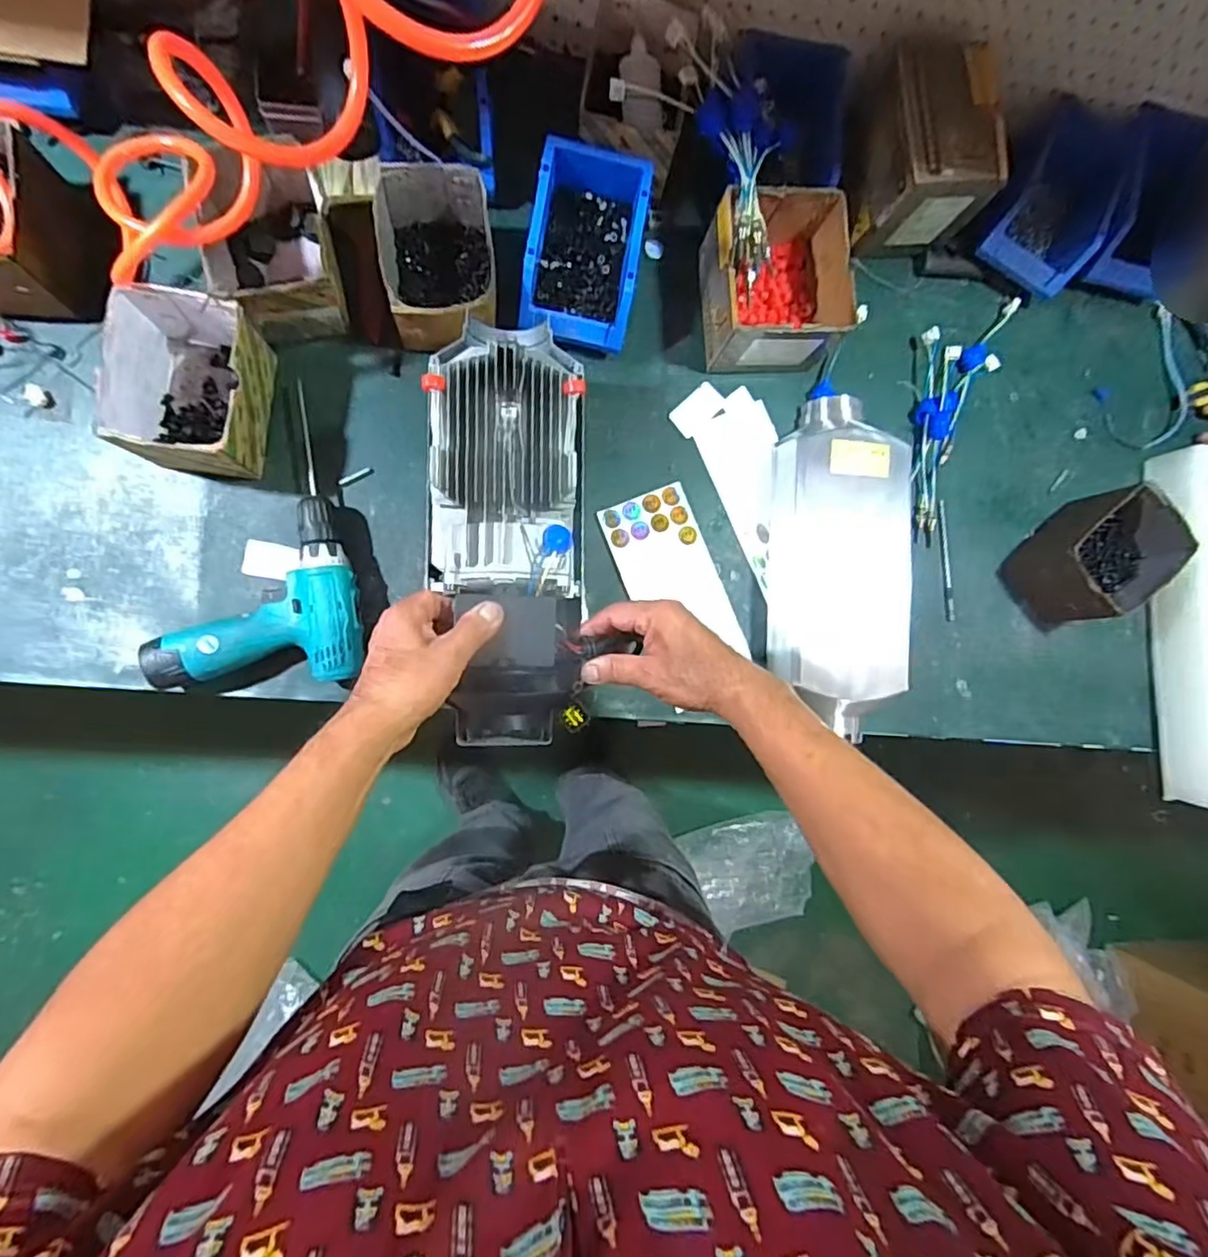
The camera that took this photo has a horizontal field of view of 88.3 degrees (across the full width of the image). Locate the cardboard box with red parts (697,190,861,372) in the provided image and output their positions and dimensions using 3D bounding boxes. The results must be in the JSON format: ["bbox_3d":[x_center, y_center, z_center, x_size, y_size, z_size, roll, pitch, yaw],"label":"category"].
[{"bbox_3d":[0.185,-0.375,0.682,0.132,0.095,0.151,-5,88,-8],"label":"cardboard box with red parts"}]

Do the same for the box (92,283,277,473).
[{"bbox_3d":[-0.397,-0.231,0.605,0.112,0.104,0.150,8,86,-8],"label":"box"}]

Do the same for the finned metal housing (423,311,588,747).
[{"bbox_3d":[-0.078,-0.068,0.527,0.127,0.078,0.350,-2,97,-8],"label":"finned metal housing"}]

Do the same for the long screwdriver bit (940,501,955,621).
[{"bbox_3d":[0.418,-0.082,0.758,0.010,0.008,0.144,-5,88,-8],"label":"long screwdriver bit"}]

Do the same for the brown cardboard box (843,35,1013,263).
[{"bbox_3d":[0.347,-0.534,0.687,0.110,0.123,0.168,-7,88,-8],"label":"brown cardboard box"}]

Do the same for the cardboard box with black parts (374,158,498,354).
[{"bbox_3d":[-0.168,-0.373,0.641,0.109,0.080,0.151,-8,89,-8],"label":"cardboard box with black parts"}]

